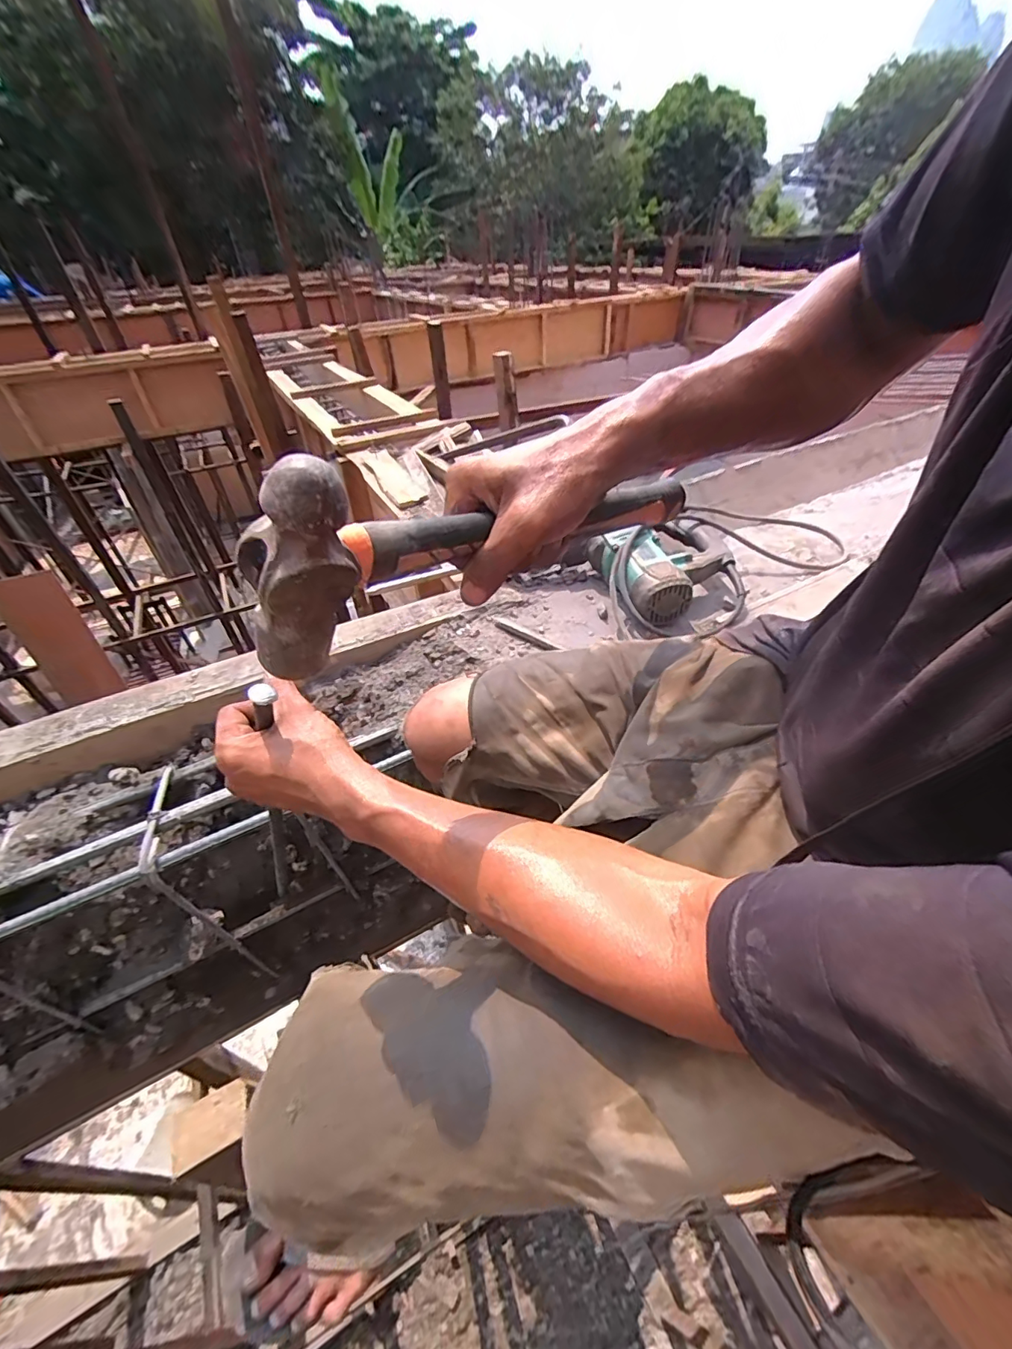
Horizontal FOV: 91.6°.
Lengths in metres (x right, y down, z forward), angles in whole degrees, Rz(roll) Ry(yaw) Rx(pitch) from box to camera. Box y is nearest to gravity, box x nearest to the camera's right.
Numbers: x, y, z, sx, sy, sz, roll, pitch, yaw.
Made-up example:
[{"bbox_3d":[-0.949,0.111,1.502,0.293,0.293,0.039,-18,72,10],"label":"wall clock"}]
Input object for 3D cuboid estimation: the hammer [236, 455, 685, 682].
[{"bbox_3d":[0.017,-0.091,0.324,0.347,0.111,0.041,-24,44,-38],"label":"hammer"}]

